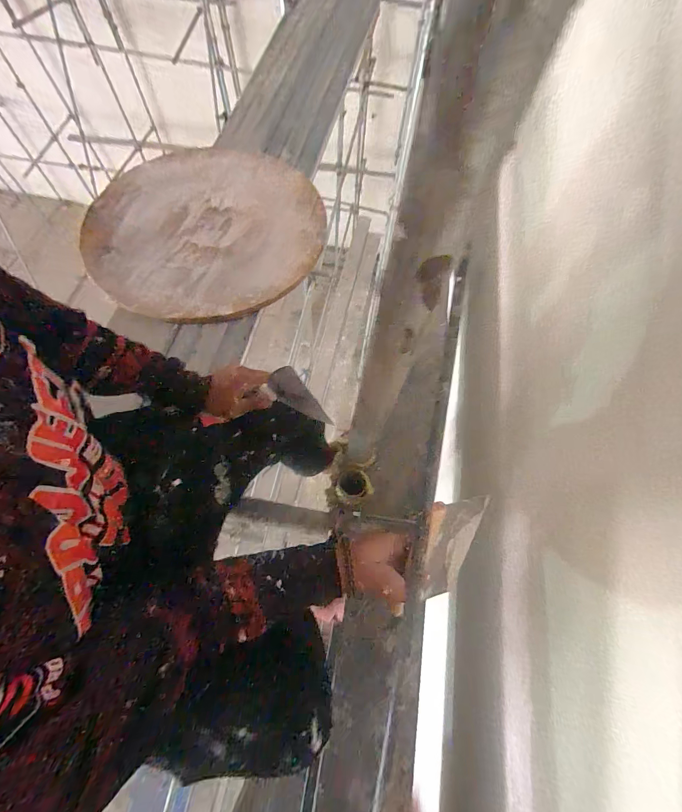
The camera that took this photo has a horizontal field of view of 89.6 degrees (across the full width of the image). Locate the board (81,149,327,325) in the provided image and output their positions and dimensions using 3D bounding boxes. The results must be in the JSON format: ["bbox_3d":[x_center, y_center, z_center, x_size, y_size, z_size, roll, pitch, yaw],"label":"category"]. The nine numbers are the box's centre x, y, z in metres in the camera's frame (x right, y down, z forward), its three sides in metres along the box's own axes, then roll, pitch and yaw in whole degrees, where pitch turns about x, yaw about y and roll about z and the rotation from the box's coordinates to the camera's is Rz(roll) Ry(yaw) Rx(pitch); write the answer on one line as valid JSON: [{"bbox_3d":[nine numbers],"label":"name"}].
[{"bbox_3d":[-0.332,-0.450,0.862,0.550,0.043,0.559,1,66,-3],"label":"board"}]

